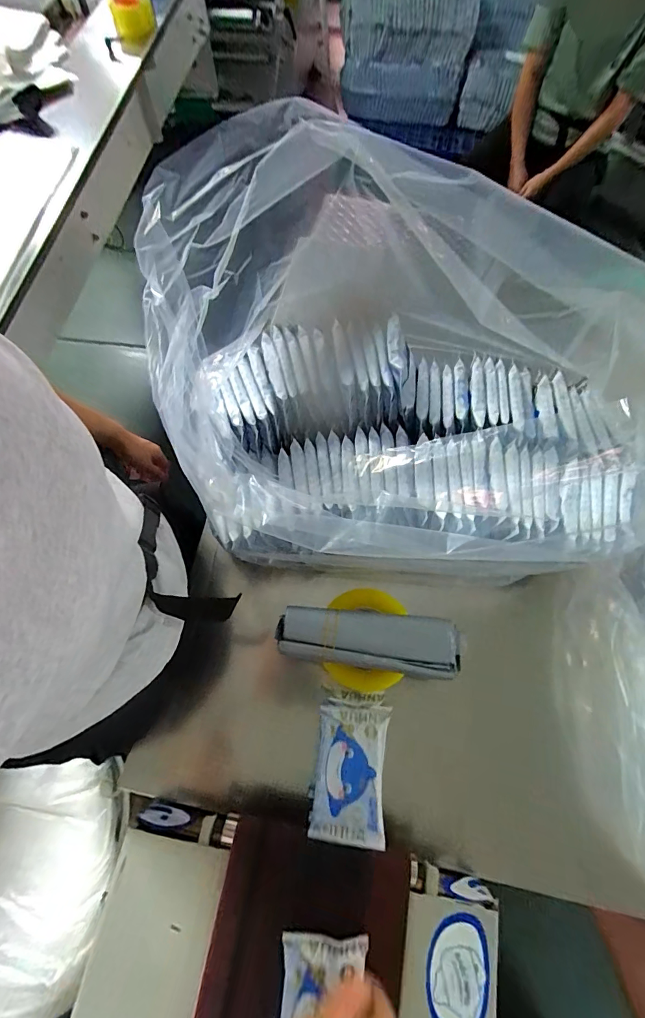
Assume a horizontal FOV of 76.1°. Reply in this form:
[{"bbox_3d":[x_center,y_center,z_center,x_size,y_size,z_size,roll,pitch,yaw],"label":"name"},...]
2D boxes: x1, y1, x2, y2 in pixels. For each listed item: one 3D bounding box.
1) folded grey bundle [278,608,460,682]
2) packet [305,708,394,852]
[{"bbox_3d":[0.061,0.172,0.545,0.235,0.028,0.072,7,68,4],"label":"folded grey bundle"},{"bbox_3d":[0.035,0.321,0.506,0.085,0.032,0.138,6,68,4],"label":"packet"}]

